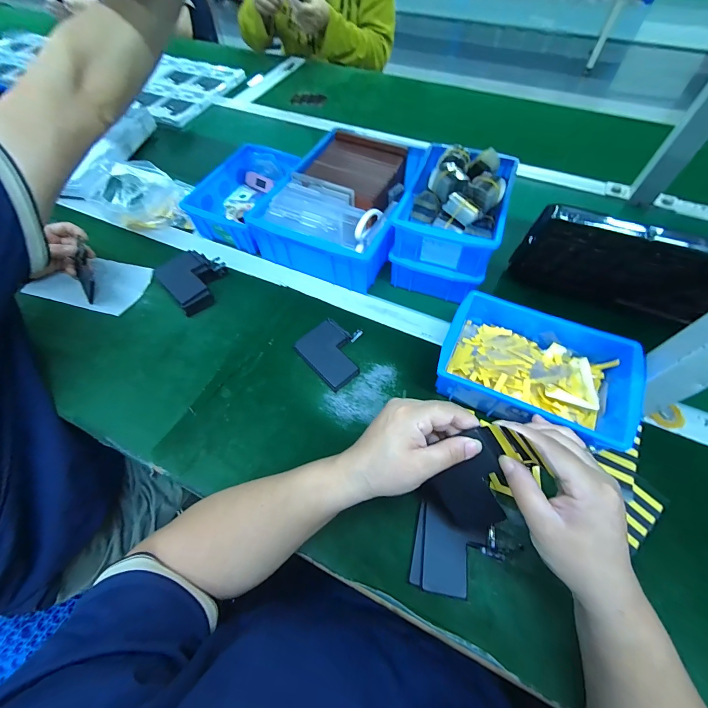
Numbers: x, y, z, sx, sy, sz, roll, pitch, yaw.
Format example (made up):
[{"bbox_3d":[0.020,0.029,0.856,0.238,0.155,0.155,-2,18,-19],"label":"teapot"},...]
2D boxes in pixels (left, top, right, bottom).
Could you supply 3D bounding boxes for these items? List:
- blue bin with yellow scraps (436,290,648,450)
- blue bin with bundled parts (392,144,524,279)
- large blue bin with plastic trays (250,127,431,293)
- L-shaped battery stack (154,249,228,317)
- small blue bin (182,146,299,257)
[{"bbox_3d":[0.208,0.015,0.393,0.197,0.070,0.141,26,62,15],"label":"blue bin with yellow scraps"},{"bbox_3d":[0.141,-0.209,0.453,0.128,0.071,0.179,18,61,11],"label":"blue bin with bundled parts"},{"bbox_3d":[-0.005,-0.250,0.551,0.207,0.080,0.289,23,62,13],"label":"large blue bin with plastic trays"},{"bbox_3d":[-0.234,-0.112,0.494,0.088,0.035,0.094,-39,66,-20],"label":"L-shaped battery stack"},{"bbox_3d":[-0.176,-0.278,0.569,0.140,0.078,0.196,20,61,12],"label":"small blue bin"}]

